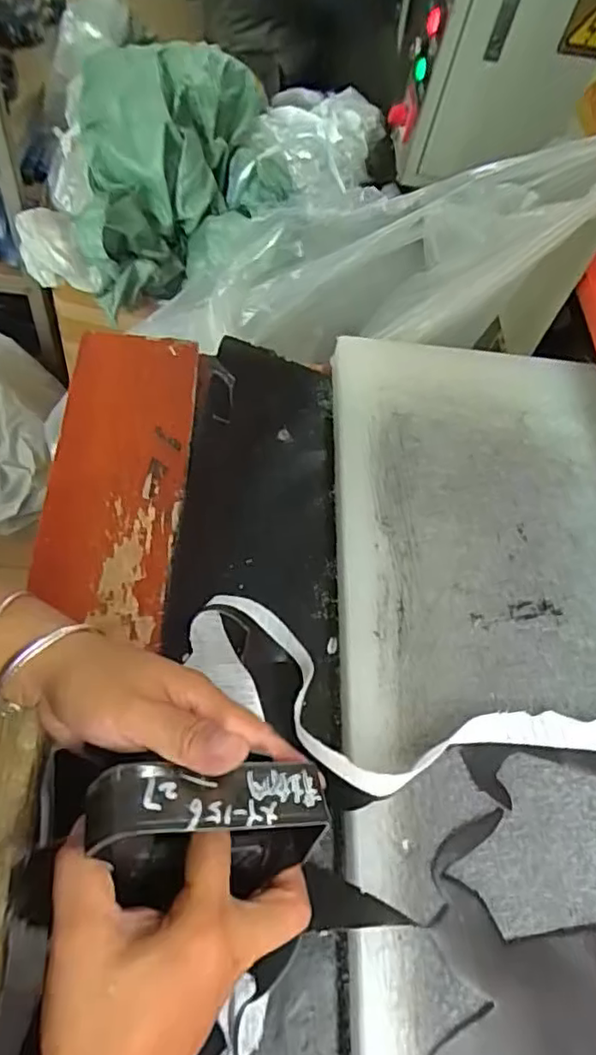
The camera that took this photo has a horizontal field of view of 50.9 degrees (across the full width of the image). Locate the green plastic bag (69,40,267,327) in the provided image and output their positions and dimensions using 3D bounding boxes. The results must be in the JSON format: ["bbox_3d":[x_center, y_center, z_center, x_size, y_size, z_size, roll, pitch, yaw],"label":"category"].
[{"bbox_3d":[-0.225,-0.646,1.121,0.341,0.405,0.268,-4,61,-11],"label":"green plastic bag"}]

